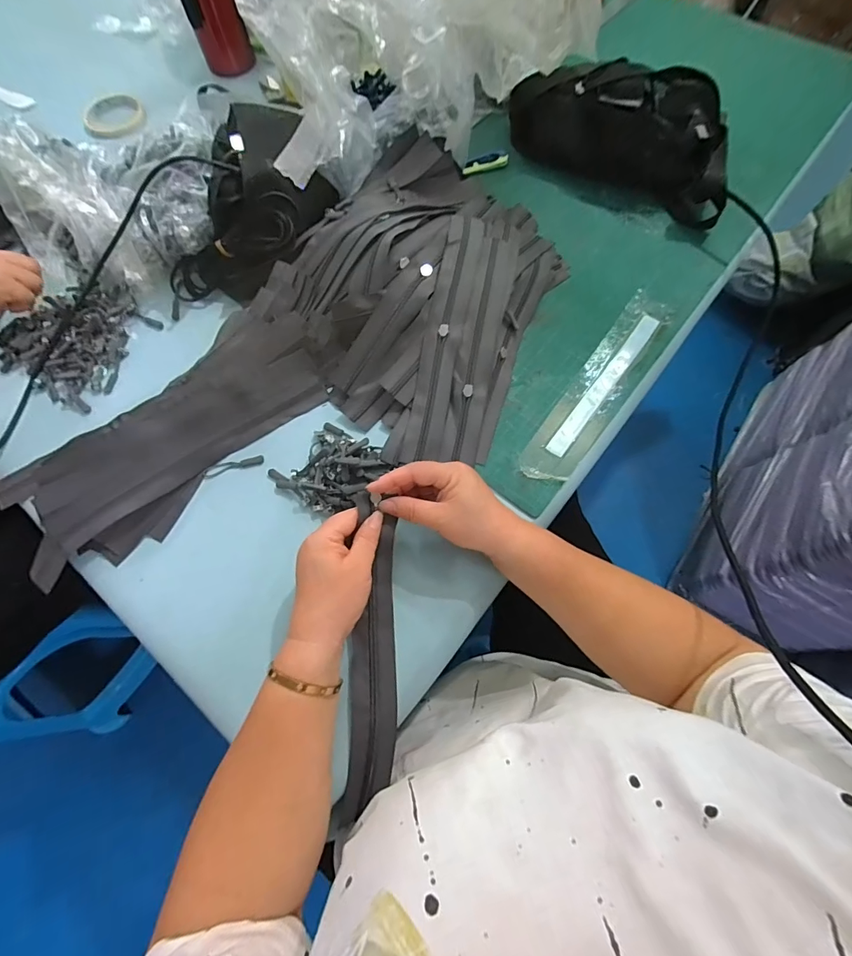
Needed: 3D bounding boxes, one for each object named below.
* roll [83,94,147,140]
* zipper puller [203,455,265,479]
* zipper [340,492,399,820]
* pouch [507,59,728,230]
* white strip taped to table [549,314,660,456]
[{"bbox_3d":[-0.498,-0.577,0.671,0.095,0.011,0.095,0,71,1],"label":"roll"},{"bbox_3d":[-0.208,-0.014,0.456,0.064,0.004,0.013,-16,71,-4],"label":"zipper puller"},{"bbox_3d":[-0.047,0.151,0.372,0.045,0.030,0.265,1,81,2],"label":"zipper"},{"bbox_3d":[0.263,-0.459,0.553,0.310,0.080,0.141,30,74,11],"label":"pouch"},{"bbox_3d":[0.201,-0.109,0.468,0.019,0.007,0.214,36,76,13],"label":"white strip taped to table"}]

